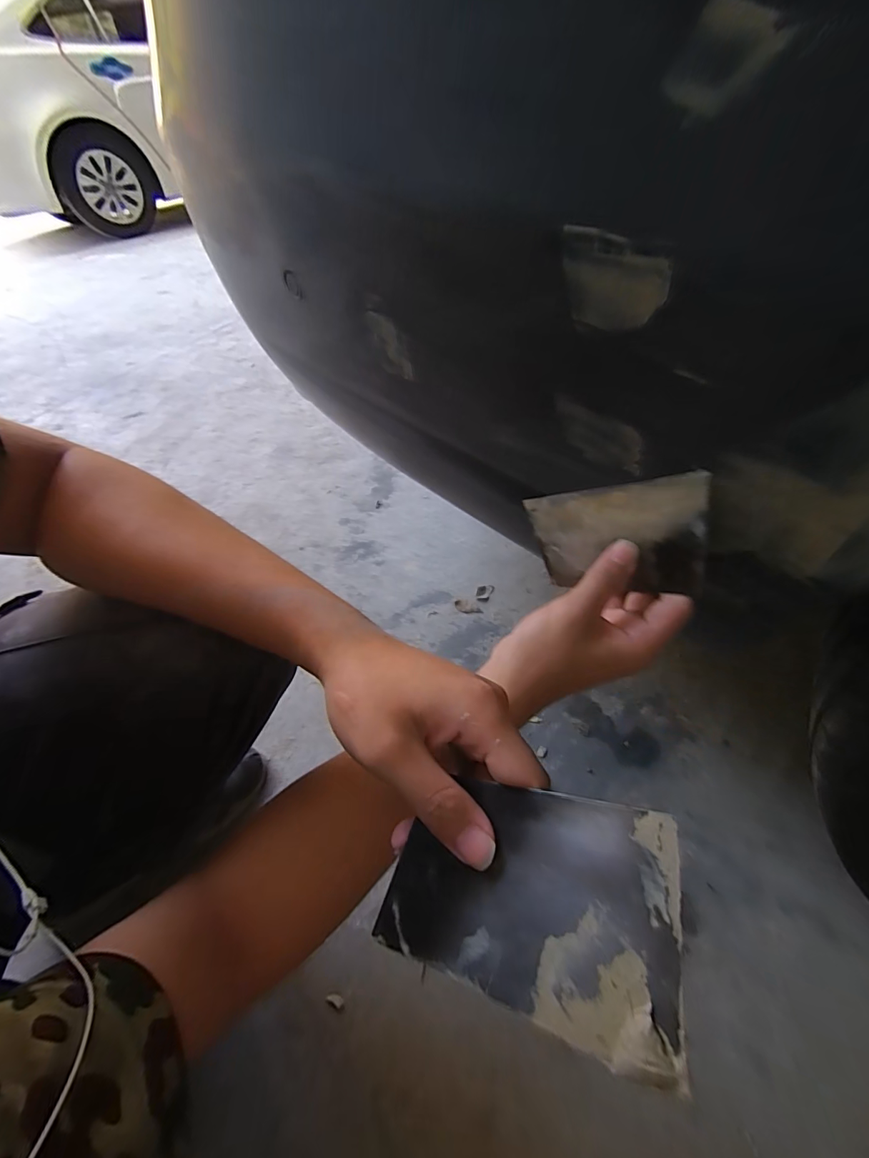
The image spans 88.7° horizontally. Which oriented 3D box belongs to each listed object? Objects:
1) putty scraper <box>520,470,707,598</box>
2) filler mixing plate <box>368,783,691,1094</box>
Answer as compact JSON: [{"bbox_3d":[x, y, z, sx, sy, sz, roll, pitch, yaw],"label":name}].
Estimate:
[{"bbox_3d":[0.118,-0.026,0.298,0.004,0.074,0.131,-33,18,-26],"label":"putty scraper"},{"bbox_3d":[0.030,0.124,0.178,0.120,0.004,0.074,-7,64,35],"label":"filler mixing plate"}]

